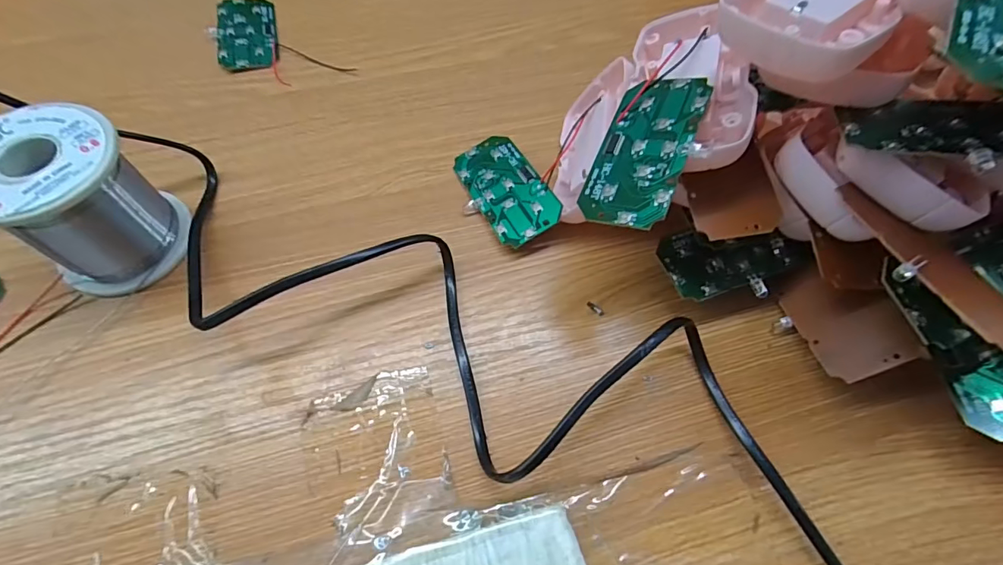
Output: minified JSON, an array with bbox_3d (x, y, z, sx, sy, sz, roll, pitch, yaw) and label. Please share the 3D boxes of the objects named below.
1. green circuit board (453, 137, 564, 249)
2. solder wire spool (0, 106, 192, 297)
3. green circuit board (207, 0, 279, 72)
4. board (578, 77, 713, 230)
[{"bbox_3d":[0.002,-0.053,0.259,0.036,0.004,0.073,-31,62,-2],"label":"green circuit board"},{"bbox_3d":[-0.192,-0.036,0.216,0.057,0.064,0.059,1,62,-2],"label":"solder wire spool"},{"bbox_3d":[-0.176,-0.172,0.322,0.039,0.006,0.071,-13,63,-9],"label":"green circuit board"},{"bbox_3d":[0.059,-0.056,0.194,0.037,0.004,0.073,15,73,34],"label":"board"}]

